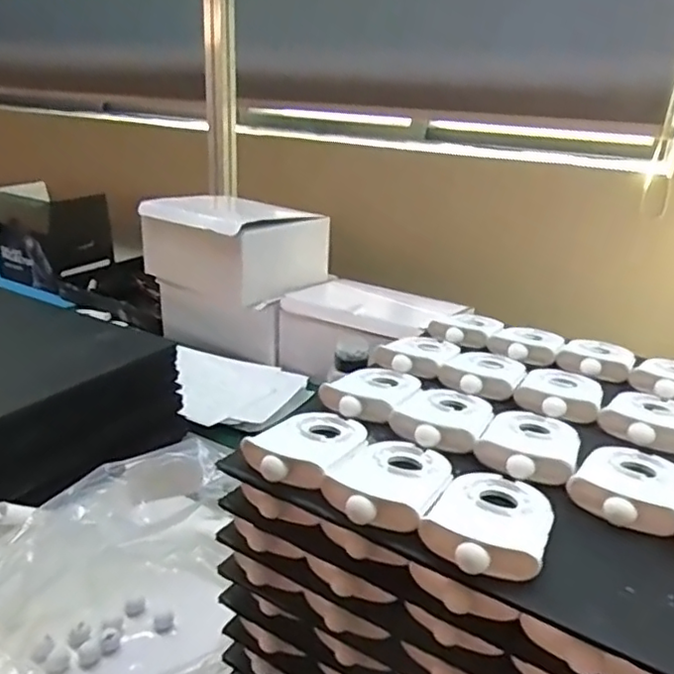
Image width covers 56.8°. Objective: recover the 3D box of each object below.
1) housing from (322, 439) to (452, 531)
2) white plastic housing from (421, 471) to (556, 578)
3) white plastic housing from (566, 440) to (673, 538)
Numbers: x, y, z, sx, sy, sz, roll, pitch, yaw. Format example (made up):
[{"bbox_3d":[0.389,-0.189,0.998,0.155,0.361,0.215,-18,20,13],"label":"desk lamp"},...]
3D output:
[{"bbox_3d":[0.033,0.078,0.357,0.059,0.015,0.089,13,24,24],"label":"housing"},{"bbox_3d":[0.082,0.097,0.329,0.057,0.016,0.087,20,20,24],"label":"white plastic housing"},{"bbox_3d":[0.177,0.083,0.368,0.058,0.013,0.091,18,26,33],"label":"white plastic housing"}]

